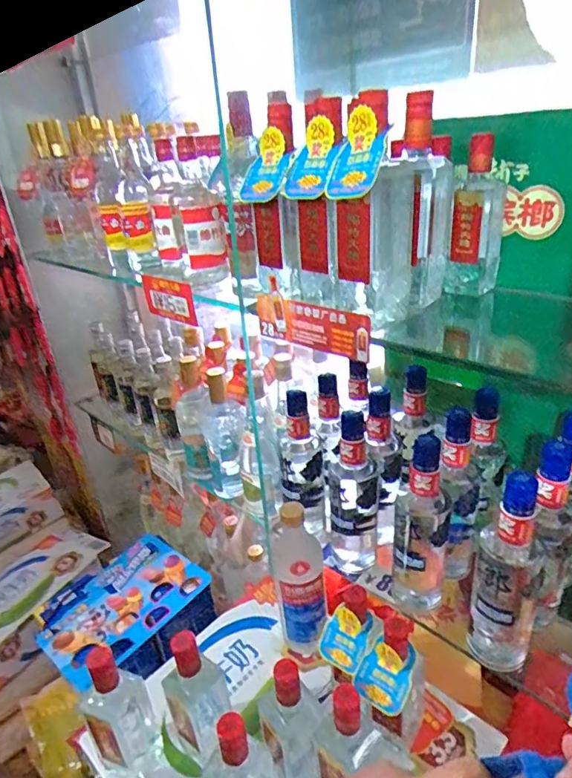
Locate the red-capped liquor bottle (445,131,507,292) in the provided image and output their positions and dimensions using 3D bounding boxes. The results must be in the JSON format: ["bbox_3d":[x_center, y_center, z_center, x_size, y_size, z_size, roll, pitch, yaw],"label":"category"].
[{"bbox_3d":[0.241,-0.211,0.633,0.061,0.182,0.055,7,29,21],"label":"red-capped liquor bottle"}]

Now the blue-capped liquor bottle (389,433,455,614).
[{"bbox_3d":[0.179,0.171,0.660,0.071,0.253,0.081,5,29,18],"label":"blue-capped liquor bottle"}]

